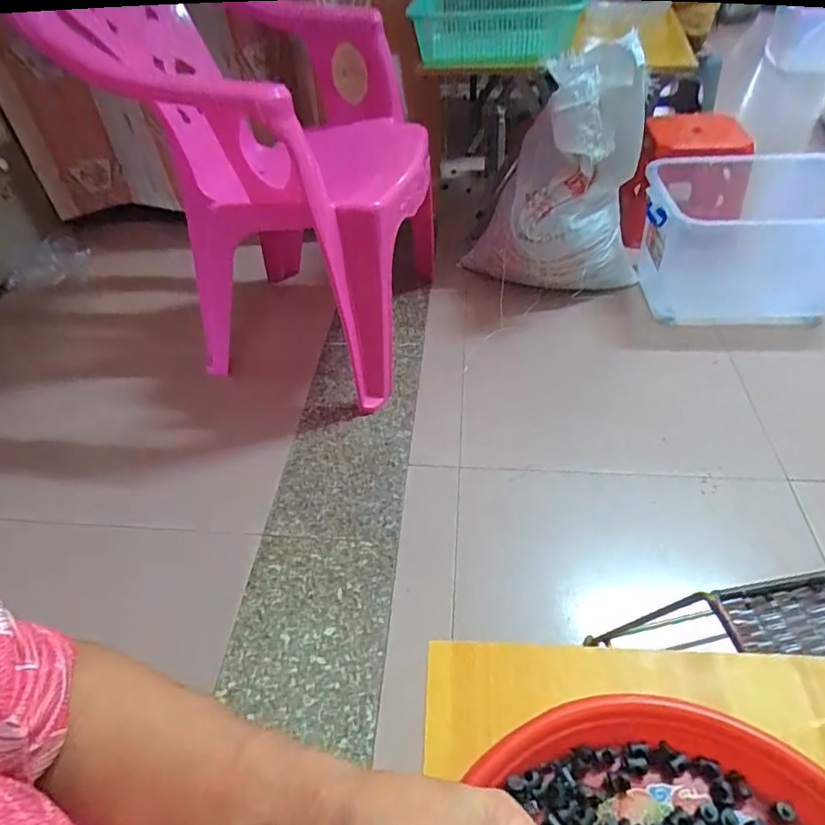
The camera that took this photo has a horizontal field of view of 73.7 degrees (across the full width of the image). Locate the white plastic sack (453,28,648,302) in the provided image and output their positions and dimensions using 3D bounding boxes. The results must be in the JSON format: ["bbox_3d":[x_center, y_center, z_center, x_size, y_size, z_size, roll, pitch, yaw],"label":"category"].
[{"bbox_3d":[0.367,-0.602,1.406,0.295,0.550,0.381,-23,49,-18],"label":"white plastic sack"}]

